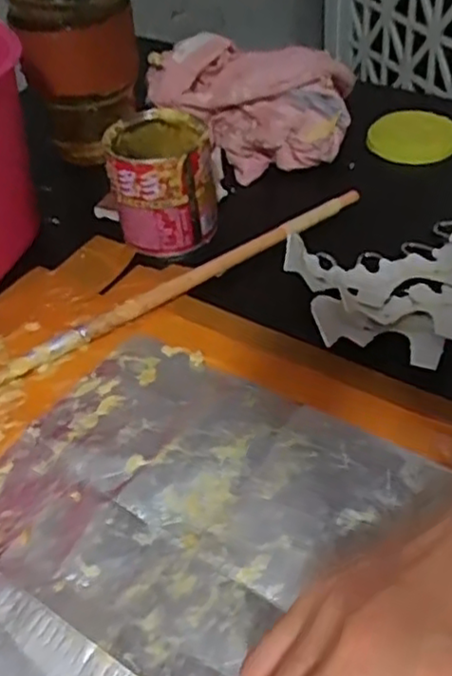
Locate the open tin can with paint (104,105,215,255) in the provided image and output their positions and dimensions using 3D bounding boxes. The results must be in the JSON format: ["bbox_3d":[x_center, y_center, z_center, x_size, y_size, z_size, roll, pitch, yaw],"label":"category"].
[{"bbox_3d":[-0.040,-0.099,0.441,0.061,0.073,0.063,-3,44,3],"label":"open tin can with paint"}]

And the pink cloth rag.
[{"bbox_3d":[0.010,-0.172,0.508,0.156,0.059,0.084,11,46,17],"label":"pink cloth rag"}]

